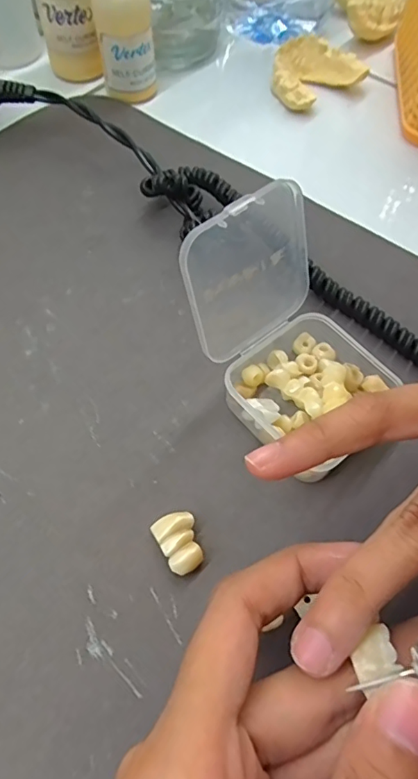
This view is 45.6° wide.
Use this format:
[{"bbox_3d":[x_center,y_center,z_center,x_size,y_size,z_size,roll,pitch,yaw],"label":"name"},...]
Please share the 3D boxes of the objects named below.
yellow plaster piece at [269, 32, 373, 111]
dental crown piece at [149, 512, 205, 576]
[{"bbox_3d":[0.065,-0.203,0.318,0.052,0.021,0.048,1,60,-3],"label":"yellow plaster piece"},{"bbox_3d":[-0.010,0.053,0.174,0.014,0.007,0.020,-26,65,-17],"label":"dental crown piece"}]

